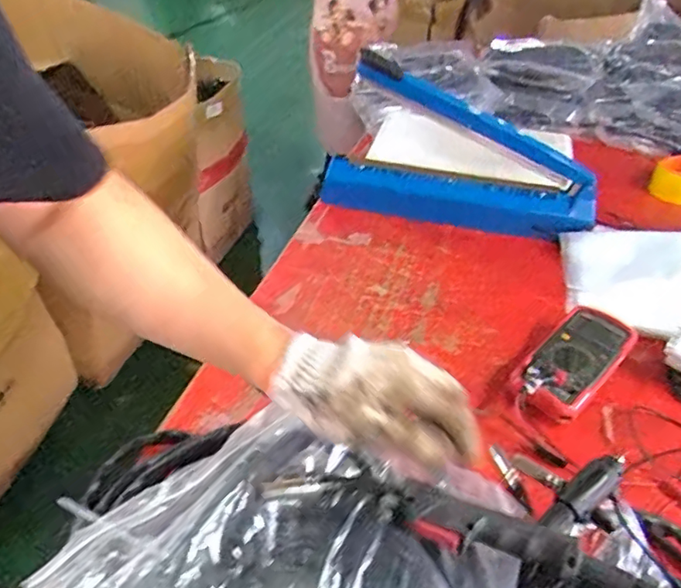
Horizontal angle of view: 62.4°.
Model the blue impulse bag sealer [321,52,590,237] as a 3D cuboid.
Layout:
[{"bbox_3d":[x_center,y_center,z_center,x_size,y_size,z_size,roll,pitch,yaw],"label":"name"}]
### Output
[{"bbox_3d":[0.214,-0.252,1.036,0.502,0.255,0.072,15,41,15],"label":"blue impulse bag sealer"}]

